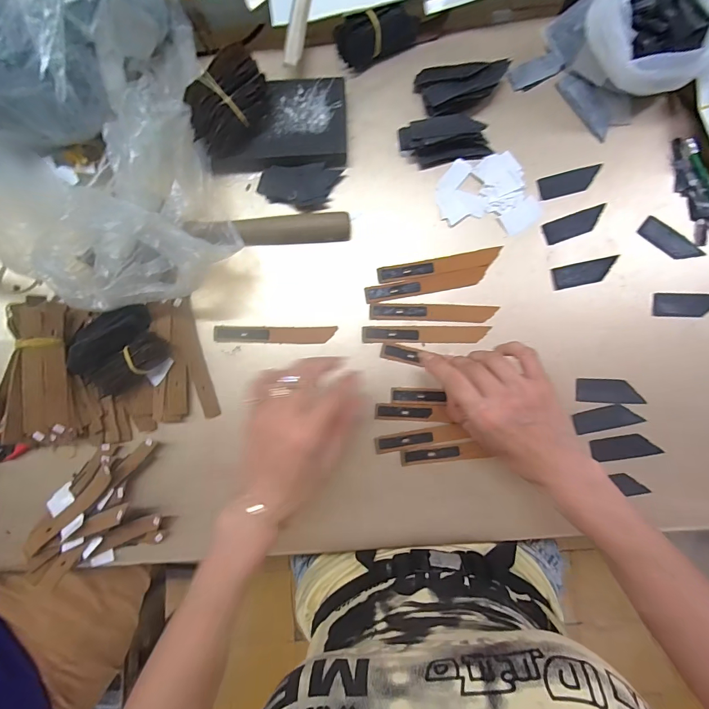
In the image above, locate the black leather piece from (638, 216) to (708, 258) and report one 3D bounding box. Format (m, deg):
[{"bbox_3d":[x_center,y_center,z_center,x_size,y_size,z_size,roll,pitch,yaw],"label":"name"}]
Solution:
[{"bbox_3d":[0.313,-0.112,0.370,0.061,0.004,0.025,41,89,4],"label":"black leather piece"}]

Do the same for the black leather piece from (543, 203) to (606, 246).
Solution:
[{"bbox_3d":[0.223,-0.131,0.379,0.063,0.004,0.023,-19,86,1],"label":"black leather piece"}]

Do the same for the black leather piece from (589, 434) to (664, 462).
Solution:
[{"bbox_3d":[0.264,0.091,0.367,0.060,0.004,0.022,-10,82,7],"label":"black leather piece"}]

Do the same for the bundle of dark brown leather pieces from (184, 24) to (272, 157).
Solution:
[{"bbox_3d":[-0.116,-0.239,0.355,0.092,0.041,0.059,-39,86,0],"label":"bundle of dark brown leather pieces"}]

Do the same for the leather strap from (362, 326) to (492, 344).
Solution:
[{"bbox_3d":[0.071,-0.020,0.378,0.124,0.005,0.017,0,87,2],"label":"leather strap"}]

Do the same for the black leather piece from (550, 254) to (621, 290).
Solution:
[{"bbox_3d":[0.232,-0.082,0.375,0.063,0.004,0.022,-11,87,2],"label":"black leather piece"}]

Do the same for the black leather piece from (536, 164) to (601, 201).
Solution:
[{"bbox_3d":[0.217,-0.174,0.379,0.060,0.004,0.023,-14,92,2],"label":"black leather piece"}]

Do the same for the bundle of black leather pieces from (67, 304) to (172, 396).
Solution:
[{"bbox_3d":[-0.234,-0.005,0.366,0.086,0.038,0.072,-32,86,0],"label":"bundle of black leather pieces"}]

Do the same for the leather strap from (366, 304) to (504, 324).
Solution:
[{"bbox_3d":[0.079,-0.042,0.378,0.124,0.004,0.017,2,87,3],"label":"leather strap"}]

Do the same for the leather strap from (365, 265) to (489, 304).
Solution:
[{"bbox_3d":[0.072,-0.070,0.377,0.122,0.004,0.017,-11,87,2],"label":"leather strap"}]

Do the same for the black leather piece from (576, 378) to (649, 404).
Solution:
[{"bbox_3d":[0.250,0.036,0.370,0.062,0.004,0.023,2,92,6],"label":"black leather piece"}]

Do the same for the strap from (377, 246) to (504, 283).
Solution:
[{"bbox_3d":[0.085,-0.090,0.378,0.122,0.004,0.017,-10,87,2],"label":"strap"}]

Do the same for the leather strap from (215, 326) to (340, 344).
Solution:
[{"bbox_3d":[-0.081,-0.020,0.380,0.121,0.005,0.017,0,87,2],"label":"leather strap"}]

